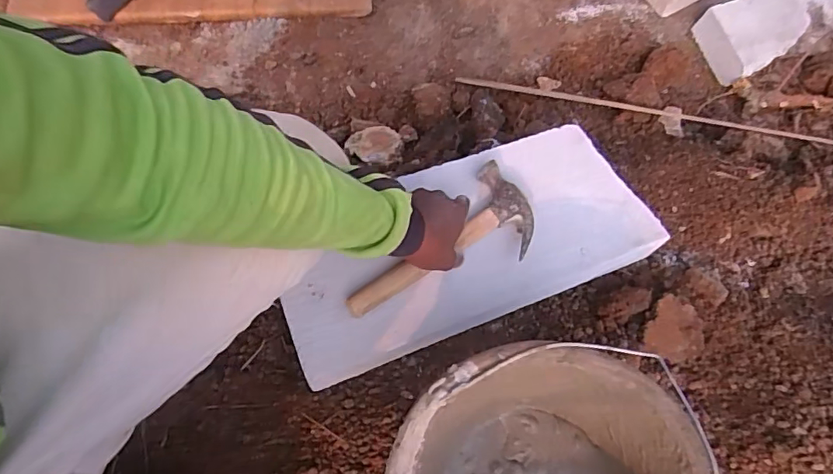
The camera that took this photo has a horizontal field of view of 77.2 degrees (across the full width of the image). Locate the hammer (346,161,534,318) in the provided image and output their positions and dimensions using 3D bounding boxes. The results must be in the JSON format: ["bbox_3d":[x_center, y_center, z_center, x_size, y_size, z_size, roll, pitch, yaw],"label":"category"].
[{"bbox_3d":[0.027,0.014,0.607,0.248,0.022,0.113,-31,73,-18],"label":"hammer"}]

